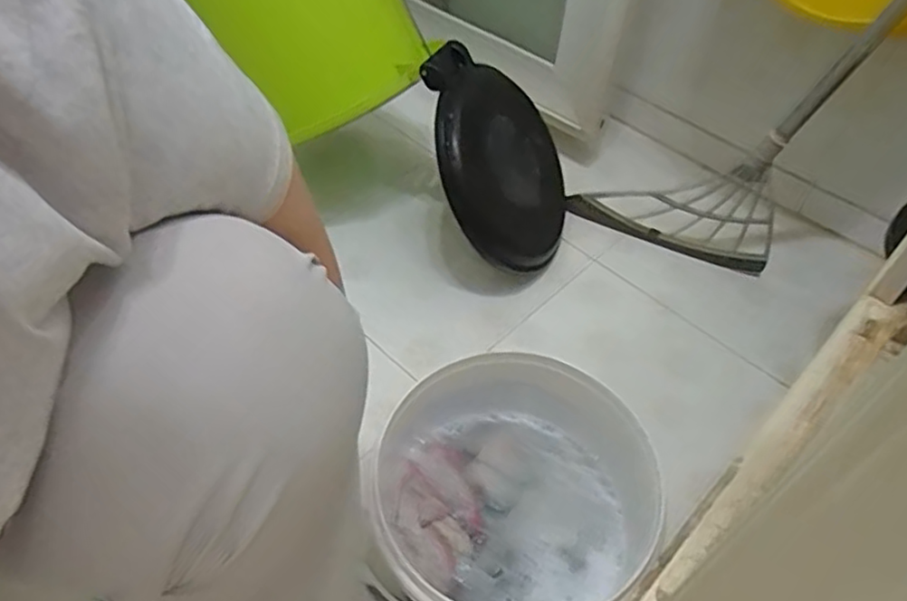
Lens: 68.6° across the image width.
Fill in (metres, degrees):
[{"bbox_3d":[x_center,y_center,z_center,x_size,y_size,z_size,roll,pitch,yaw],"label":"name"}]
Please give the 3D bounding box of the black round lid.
[{"bbox_3d":[0.069,-0.163,0.808,0.241,0.028,0.254,6,74,-46],"label":"black round lid"}]

